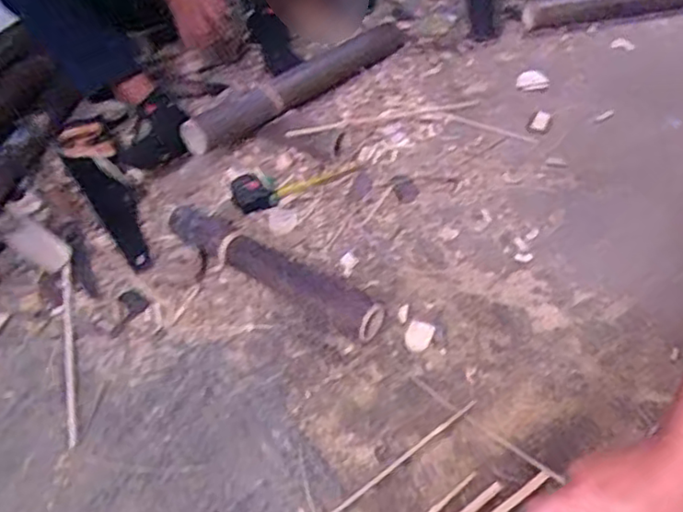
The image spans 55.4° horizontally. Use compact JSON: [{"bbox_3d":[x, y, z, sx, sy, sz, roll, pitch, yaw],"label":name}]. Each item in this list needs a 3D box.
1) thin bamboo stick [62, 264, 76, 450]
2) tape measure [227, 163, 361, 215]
[{"bbox_3d":[-0.419,0.141,0.996,0.018,0.012,0.344,-14,53,-8],"label":"thin bamboo stick"},{"bbox_3d":[-0.089,-0.143,1.215,0.243,0.041,0.096,-20,49,-14],"label":"tape measure"}]

